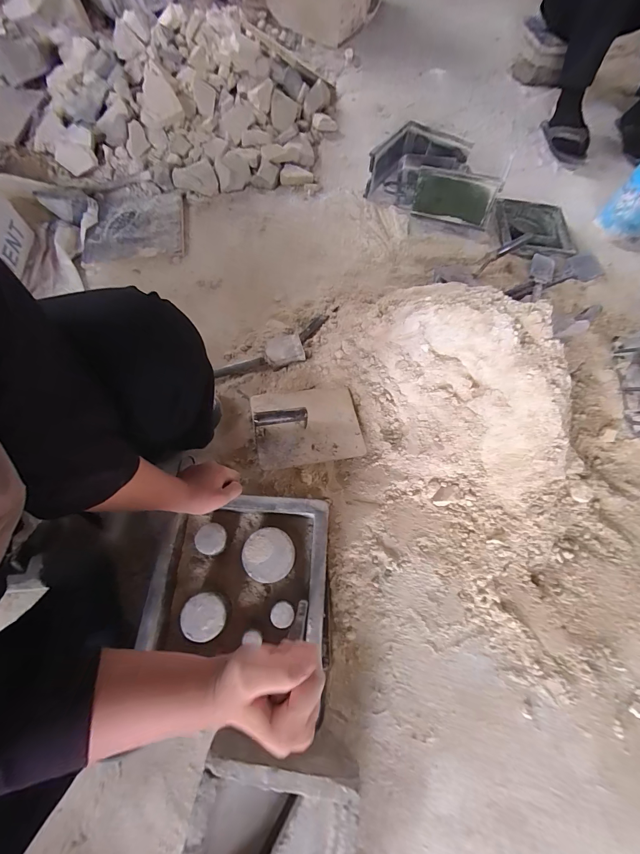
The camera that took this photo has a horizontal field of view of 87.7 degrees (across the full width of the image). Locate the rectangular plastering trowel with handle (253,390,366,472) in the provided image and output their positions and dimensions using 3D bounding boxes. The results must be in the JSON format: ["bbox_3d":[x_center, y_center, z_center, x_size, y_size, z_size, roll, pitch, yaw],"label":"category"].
[{"bbox_3d":[-0.026,-0.012,0.646,0.205,0.077,0.165,-10,68,-3],"label":"rectangular plastering trowel with handle"}]

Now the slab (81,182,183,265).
[{"bbox_3d":[-0.504,-0.563,0.909,0.247,0.023,0.278,-6,70,-8],"label":"slab"}]

